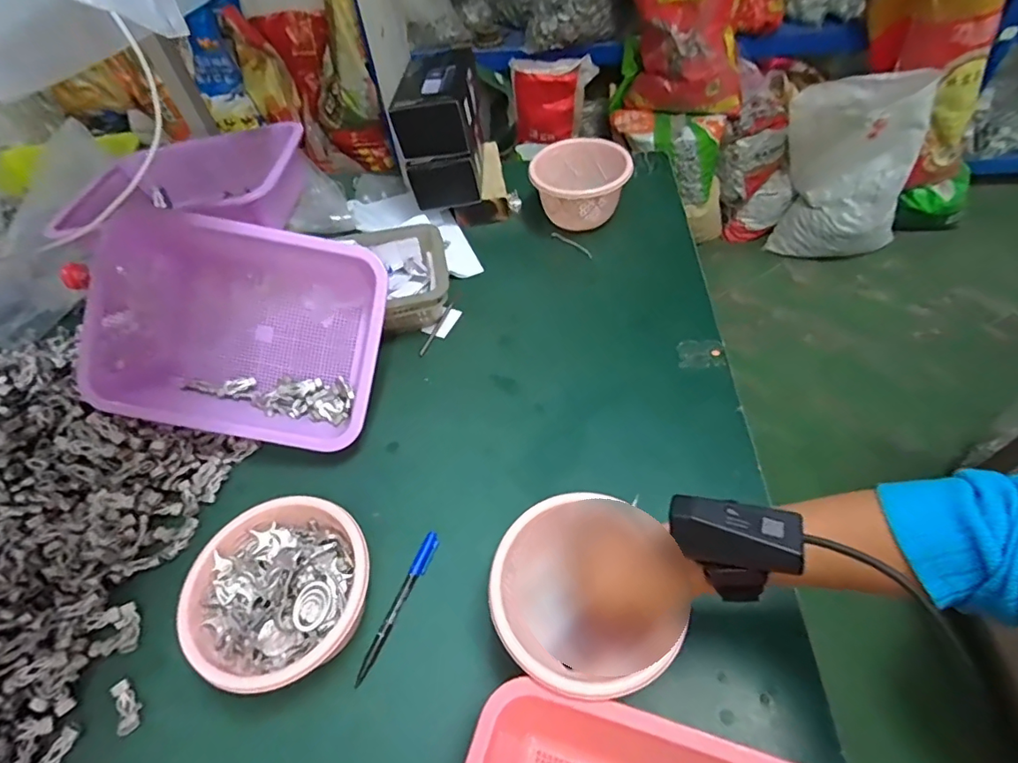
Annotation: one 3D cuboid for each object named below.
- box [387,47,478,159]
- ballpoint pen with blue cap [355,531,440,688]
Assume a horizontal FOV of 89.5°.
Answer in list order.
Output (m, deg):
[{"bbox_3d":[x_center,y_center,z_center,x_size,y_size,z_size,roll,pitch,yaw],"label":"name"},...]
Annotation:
[{"bbox_3d":[-0.103,-0.410,0.761,0.101,0.079,0.156,3,52,6],"label":"box"},{"bbox_3d":[-0.103,0.208,0.483,0.014,0.013,0.141,19,55,17],"label":"ballpoint pen with blue cap"}]

